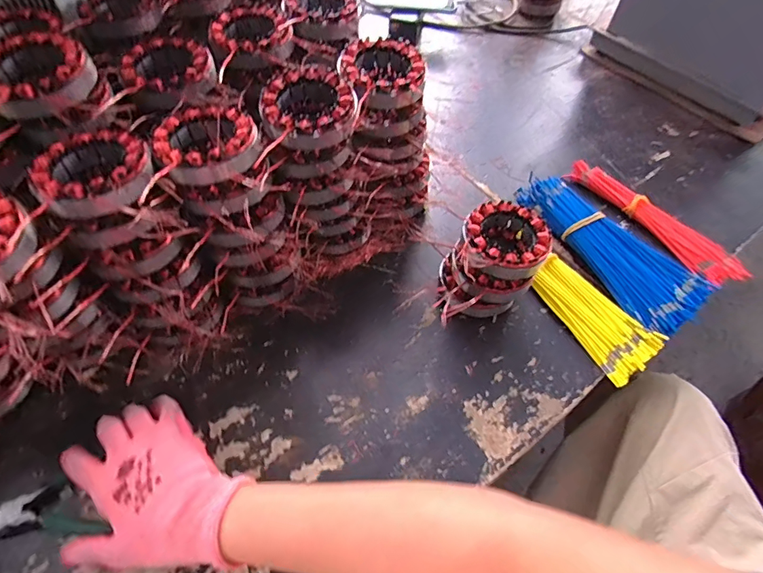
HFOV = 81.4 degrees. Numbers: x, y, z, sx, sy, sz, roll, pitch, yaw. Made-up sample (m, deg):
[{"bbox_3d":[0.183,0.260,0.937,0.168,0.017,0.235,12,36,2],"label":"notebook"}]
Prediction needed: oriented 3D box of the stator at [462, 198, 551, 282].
[{"bbox_3d":[0.125,-0.041,0.457,0.085,0.041,0.092,32,58,17],"label":"stator"}]

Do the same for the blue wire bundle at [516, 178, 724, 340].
[{"bbox_3d":[0.280,-0.053,0.546,0.099,0.037,0.242,-23,60,-19],"label":"blue wire bundle"}]

